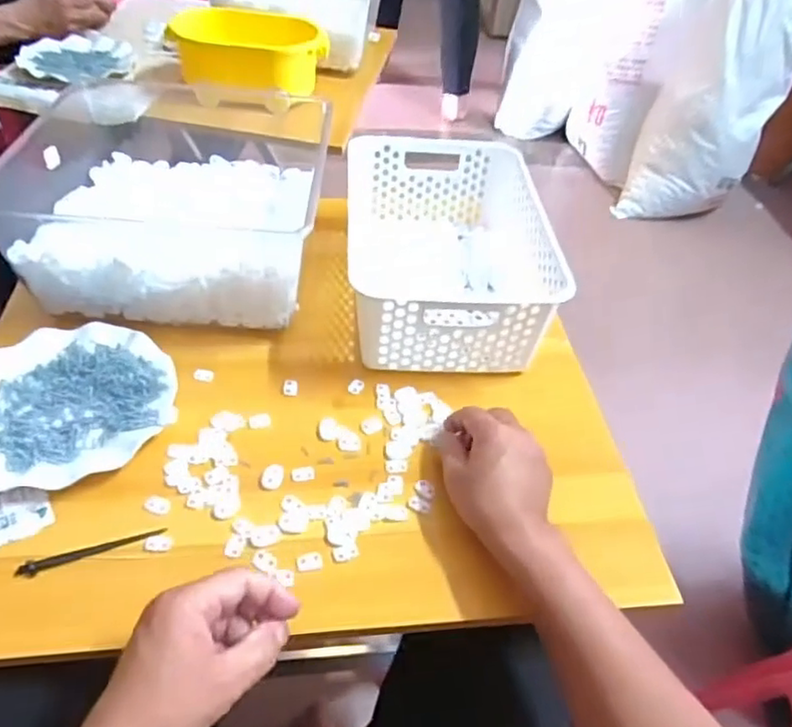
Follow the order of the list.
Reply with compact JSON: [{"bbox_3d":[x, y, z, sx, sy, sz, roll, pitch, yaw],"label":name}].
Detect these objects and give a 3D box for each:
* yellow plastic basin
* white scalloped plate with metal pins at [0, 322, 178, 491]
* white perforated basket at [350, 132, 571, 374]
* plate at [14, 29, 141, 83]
[{"bbox_3d":[-0.243,-0.493,1.033,0.245,0.113,0.119,11,45,4],"label":"yellow plastic basin"},{"bbox_3d":[-0.295,0.033,0.565,0.180,0.022,0.163,-16,49,-22],"label":"white scalloped plate with metal pins"},{"bbox_3d":[0.065,-0.126,0.707,0.218,0.112,0.299,2,45,-6],"label":"white perforated basket"},{"bbox_3d":[-0.548,-0.527,1.093,0.182,0.015,0.171,4,44,-4],"label":"plate"}]

